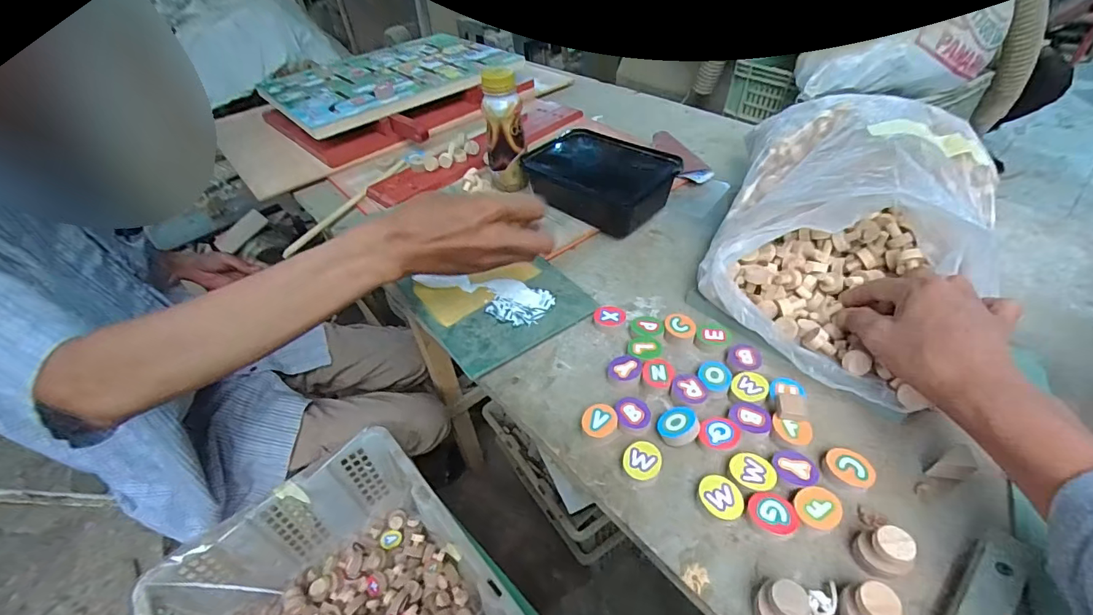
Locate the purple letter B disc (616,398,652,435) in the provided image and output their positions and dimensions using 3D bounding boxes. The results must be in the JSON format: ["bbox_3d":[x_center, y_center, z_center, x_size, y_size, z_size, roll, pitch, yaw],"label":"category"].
[{"bbox_3d":[0.069,0.086,0.371,0.027,0.009,0.030,7,44,13],"label":"purple letter B disc"}]

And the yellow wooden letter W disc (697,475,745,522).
[{"bbox_3d":[0.119,0.132,0.322,0.030,0.011,0.027,21,49,25],"label":"yellow wooden letter W disc"}]

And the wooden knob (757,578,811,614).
[{"bbox_3d":[0.133,0.173,0.266,0.024,0.028,0.025,4,44,9],"label":"wooden knob"}]

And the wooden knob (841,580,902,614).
[{"bbox_3d":[0.179,0.170,0.259,0.025,0.030,0.024,-3,43,3],"label":"wooden knob"}]

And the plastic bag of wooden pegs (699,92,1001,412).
[{"bbox_3d":[0.268,-0.078,0.420,0.195,0.125,0.262,23,50,27],"label":"plastic bag of wooden pegs"}]

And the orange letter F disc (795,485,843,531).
[{"bbox_3d":[0.178,0.134,0.310,0.029,0.011,0.026,-35,50,-28],"label":"orange letter F disc"}]

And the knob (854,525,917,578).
[{"bbox_3d":[0.205,0.147,0.284,0.022,0.027,0.027,-22,46,-18],"label":"knob"}]

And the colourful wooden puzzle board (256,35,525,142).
[{"bbox_3d":[-0.281,-0.411,0.839,0.394,0.024,0.294,-35,50,-28],"label":"colourful wooden puzzle board"}]

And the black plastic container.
[{"bbox_3d":[0.064,-0.154,0.571,0.119,0.067,0.162,-36,51,-29],"label":"black plastic container"}]

